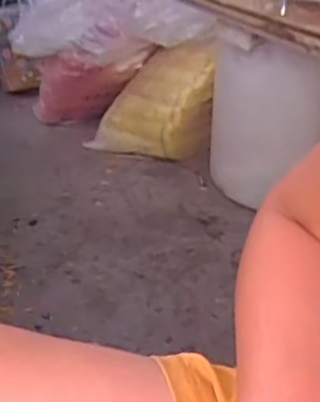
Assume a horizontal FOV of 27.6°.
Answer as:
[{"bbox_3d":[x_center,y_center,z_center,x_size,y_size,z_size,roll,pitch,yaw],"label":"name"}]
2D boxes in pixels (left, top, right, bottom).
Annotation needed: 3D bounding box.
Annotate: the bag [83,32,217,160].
[{"bbox_3d":[-0.020,-0.241,1.617,0.300,0.297,0.122,12,36,12],"label":"bag"}]

